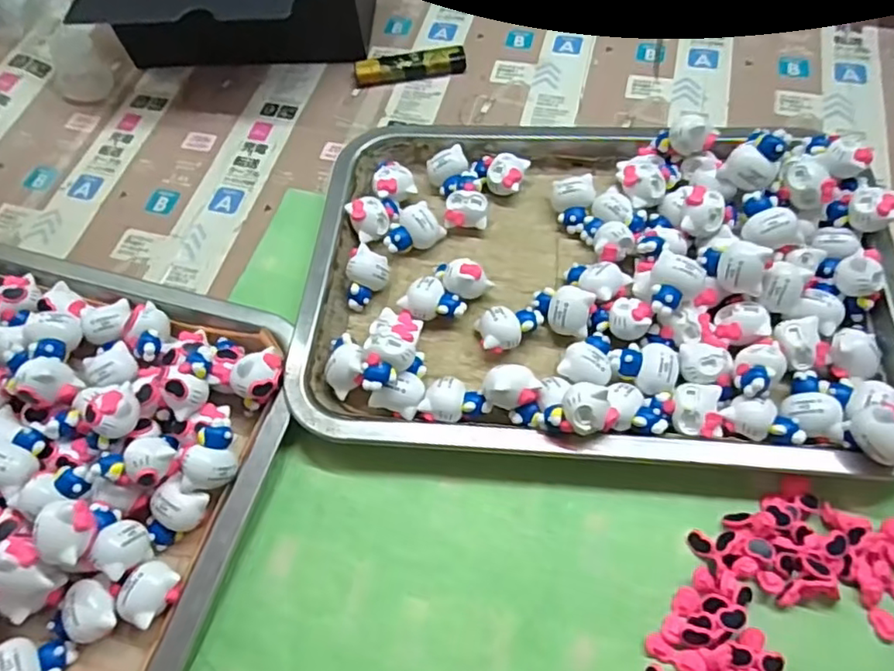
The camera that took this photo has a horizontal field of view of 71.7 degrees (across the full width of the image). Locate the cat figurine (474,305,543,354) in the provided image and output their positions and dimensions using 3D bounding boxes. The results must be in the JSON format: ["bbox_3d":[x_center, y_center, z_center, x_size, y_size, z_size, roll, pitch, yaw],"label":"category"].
[{"bbox_3d":[0.034,-0.002,0.325,0.036,0.021,0.021,-12,60,-3],"label":"cat figurine"}]

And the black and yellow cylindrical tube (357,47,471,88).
[{"bbox_3d":[-0.026,-0.192,0.444,0.079,0.013,0.016,-8,60,0],"label":"black and yellow cylindrical tube"}]

